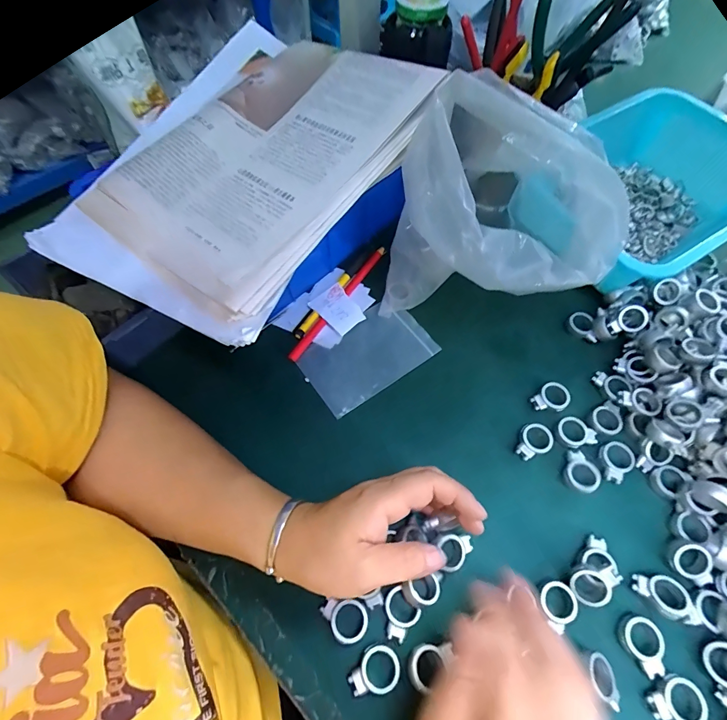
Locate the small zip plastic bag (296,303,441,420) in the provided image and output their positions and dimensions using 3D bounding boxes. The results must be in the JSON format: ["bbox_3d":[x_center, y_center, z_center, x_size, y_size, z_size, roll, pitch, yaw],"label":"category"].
[{"bbox_3d":[0.004,-0.006,0.369,0.123,0.005,0.076,-33,71,-14],"label":"small zip plastic bag"}]

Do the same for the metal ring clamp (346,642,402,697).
[{"bbox_3d":[0.007,0.211,0.252,0.035,0.010,0.026,-20,65,-9],"label":"metal ring clamp"}]

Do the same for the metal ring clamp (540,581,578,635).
[{"bbox_3d":[0.141,0.176,0.269,0.026,0.006,0.026,0,63,0],"label":"metal ring clamp"}]

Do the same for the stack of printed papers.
[{"bbox_3d":[-0.113,-0.187,0.351,0.270,0.074,0.332,29,67,14],"label":"stack of printed papers"}]

